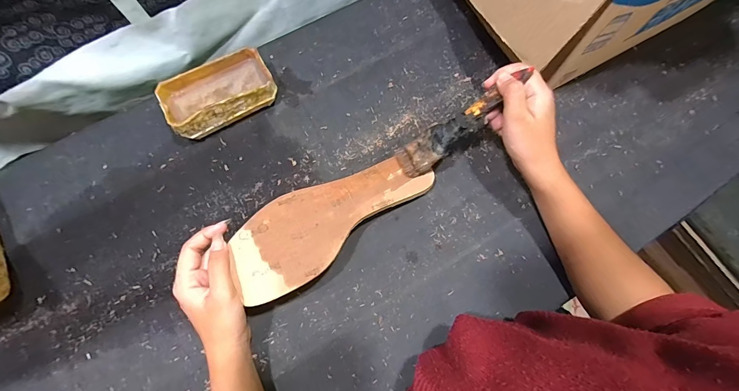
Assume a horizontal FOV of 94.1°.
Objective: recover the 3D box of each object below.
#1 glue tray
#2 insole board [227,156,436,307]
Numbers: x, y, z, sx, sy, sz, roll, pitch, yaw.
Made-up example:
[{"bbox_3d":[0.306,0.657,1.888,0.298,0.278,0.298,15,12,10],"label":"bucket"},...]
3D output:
[{"bbox_3d":[-0.180,-0.124,0.414,0.122,0.045,0.072,-30,76,-9],"label":"glue tray"},{"bbox_3d":[-0.034,0.018,0.358,0.222,0.006,0.082,-31,76,-21],"label":"insole board"}]

